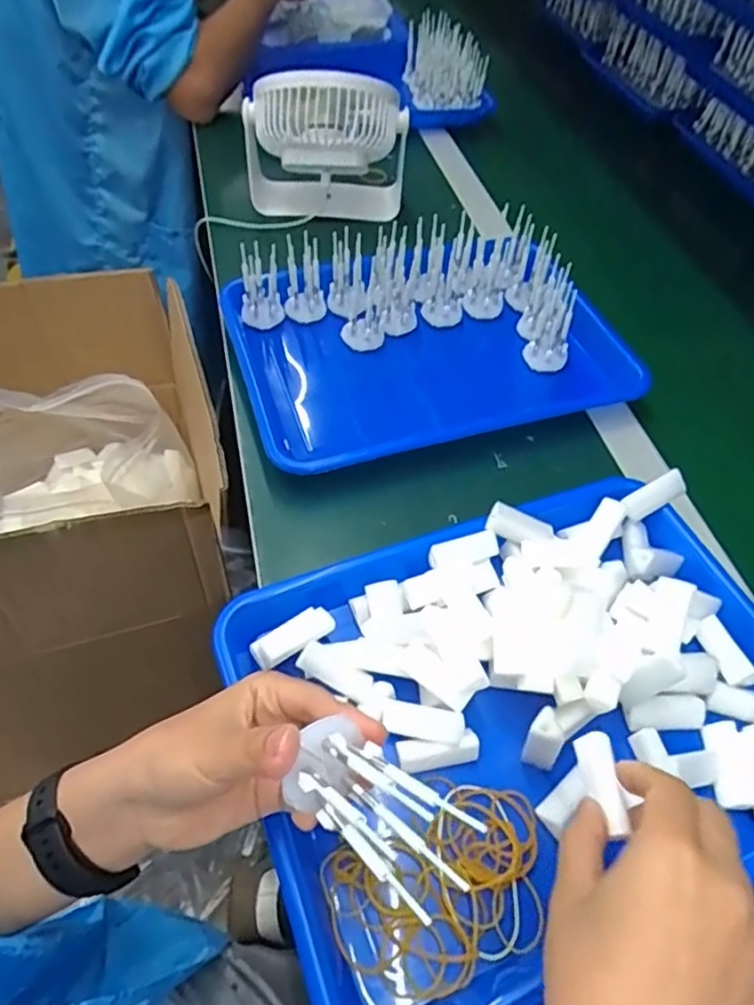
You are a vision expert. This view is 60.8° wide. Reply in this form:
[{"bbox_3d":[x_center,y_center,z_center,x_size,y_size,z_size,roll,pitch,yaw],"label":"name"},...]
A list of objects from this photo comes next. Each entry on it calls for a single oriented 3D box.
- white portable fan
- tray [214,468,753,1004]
[{"bbox_3d":[-0.055,-0.384,0.694,0.173,0.160,0.108,1,52,-3],"label":"white portable fan"},{"bbox_3d":[0.095,0.115,0.380,0.337,0.057,0.246,-16,55,-15],"label":"tray"}]

